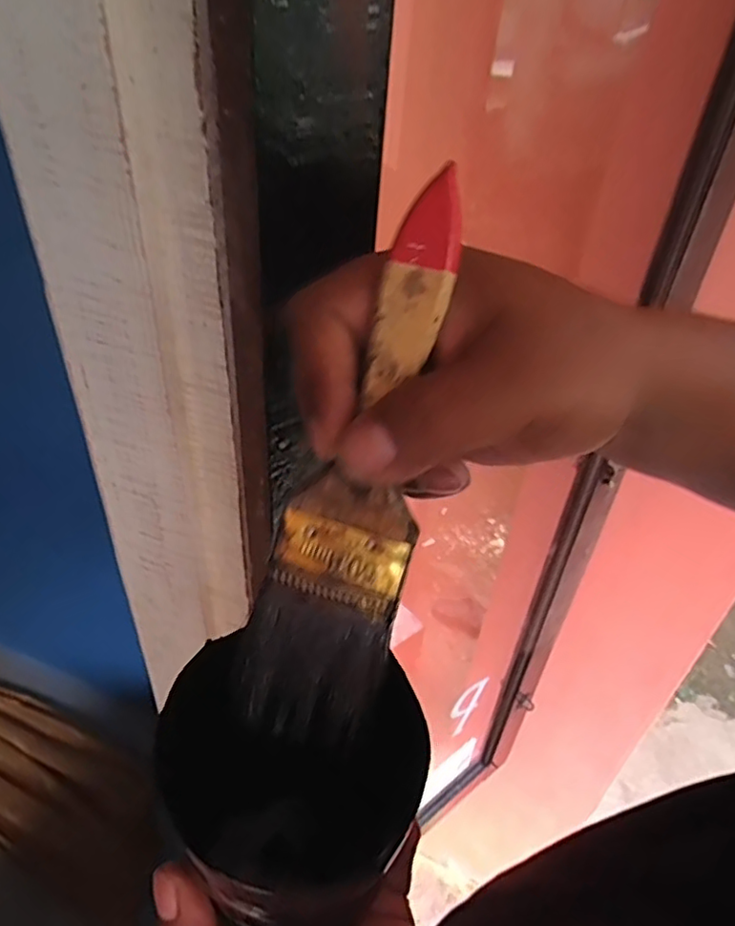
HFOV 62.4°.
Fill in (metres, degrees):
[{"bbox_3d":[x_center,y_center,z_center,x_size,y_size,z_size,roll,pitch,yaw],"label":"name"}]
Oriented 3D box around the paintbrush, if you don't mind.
[{"bbox_3d":[-0.001,0.005,0.180,0.038,0.168,0.011,18,8,17],"label":"paintbrush"}]

